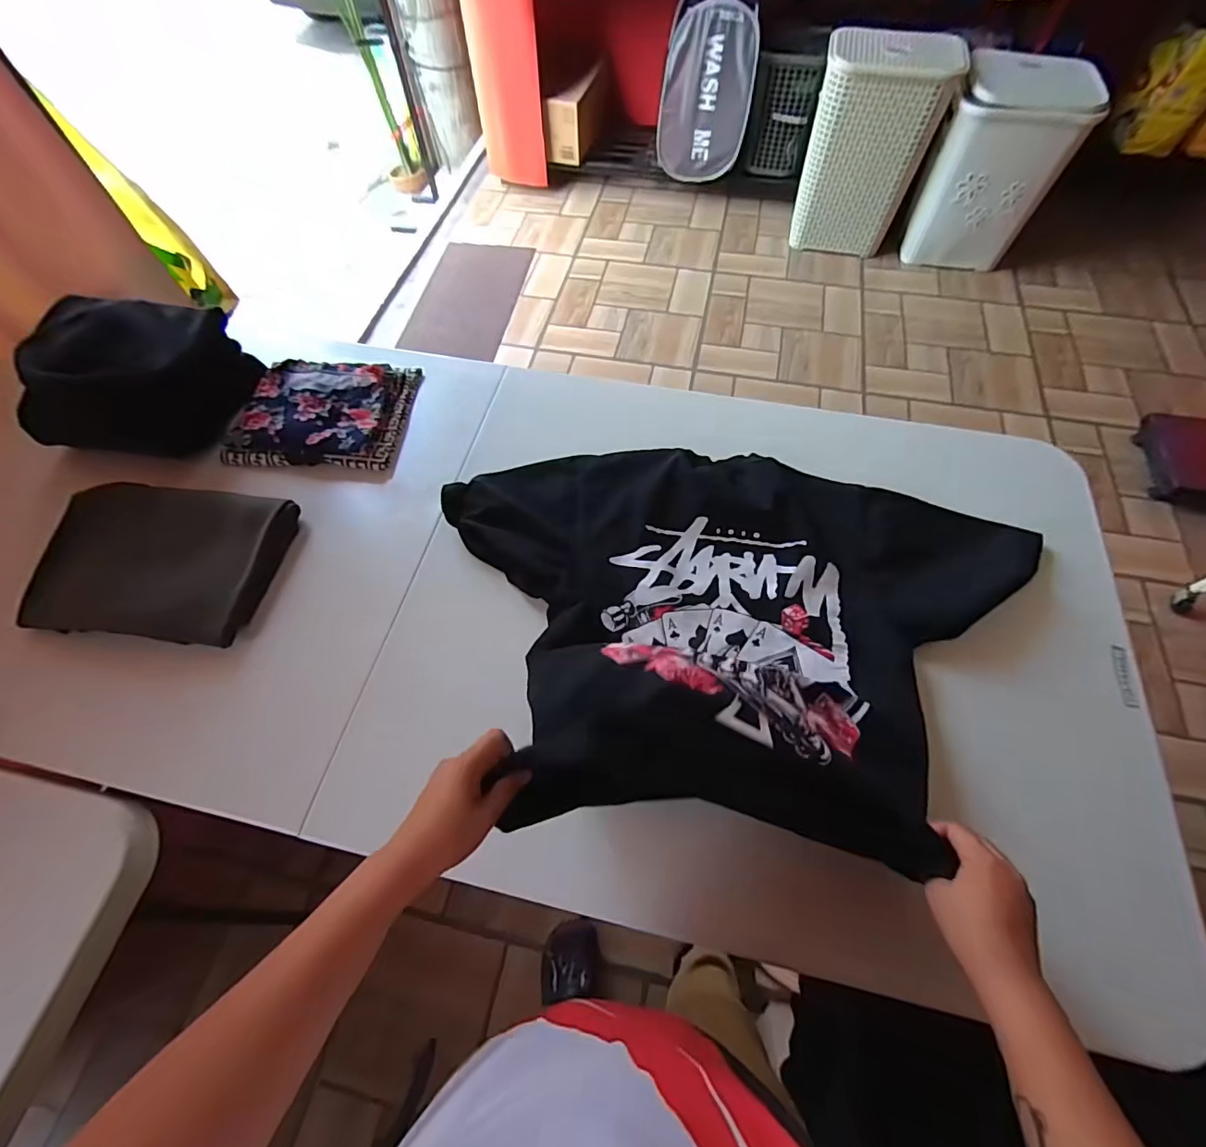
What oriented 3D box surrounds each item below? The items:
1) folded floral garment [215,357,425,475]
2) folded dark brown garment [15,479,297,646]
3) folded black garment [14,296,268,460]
[{"bbox_3d":[-0.445,-0.258,0.839,0.250,0.039,0.207,3,62,3],"label":"folded floral garment"},{"bbox_3d":[-0.588,-0.017,0.704,0.283,0.055,0.202,6,62,5],"label":"folded dark brown garment"},{"bbox_3d":[-0.699,-0.304,0.809,0.266,0.153,0.214,7,62,5],"label":"folded black garment"}]

